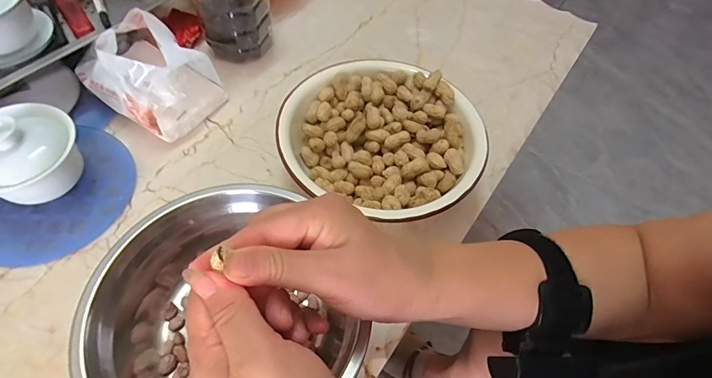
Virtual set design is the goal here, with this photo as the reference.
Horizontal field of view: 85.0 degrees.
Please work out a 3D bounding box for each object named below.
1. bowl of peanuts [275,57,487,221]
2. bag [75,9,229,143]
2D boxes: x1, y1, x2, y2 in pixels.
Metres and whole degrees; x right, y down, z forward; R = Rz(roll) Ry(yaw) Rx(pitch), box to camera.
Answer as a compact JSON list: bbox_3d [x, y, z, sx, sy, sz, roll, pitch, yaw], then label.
[{"bbox_3d":[0.024,-0.044,0.391,0.185,0.069,0.180,2,57,-3],"label":"bowl of peanuts"},{"bbox_3d":[-0.227,-0.126,0.422,0.129,0.083,0.100,29,59,14],"label":"bag"}]

